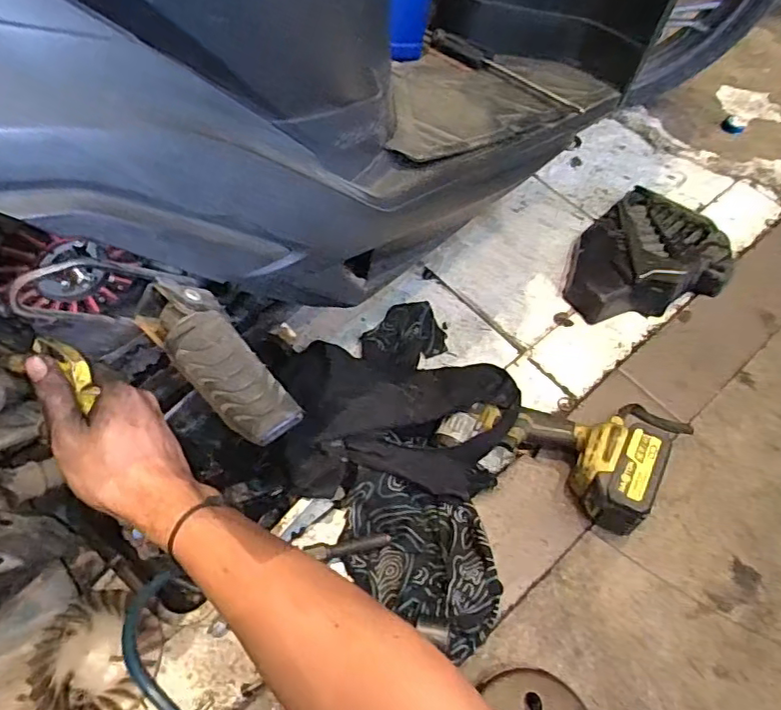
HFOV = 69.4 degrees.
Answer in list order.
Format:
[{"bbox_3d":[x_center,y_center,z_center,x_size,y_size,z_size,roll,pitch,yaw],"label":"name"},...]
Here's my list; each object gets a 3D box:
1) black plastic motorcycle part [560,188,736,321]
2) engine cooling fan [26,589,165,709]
[{"bbox_3d":[0.404,-0.153,0.865,0.212,0.069,0.295,34,62,18],"label":"black plastic motorcycle part"},{"bbox_3d":[-0.292,0.298,0.560,0.118,0.024,0.119,1,57,-2],"label":"engine cooling fan"}]

